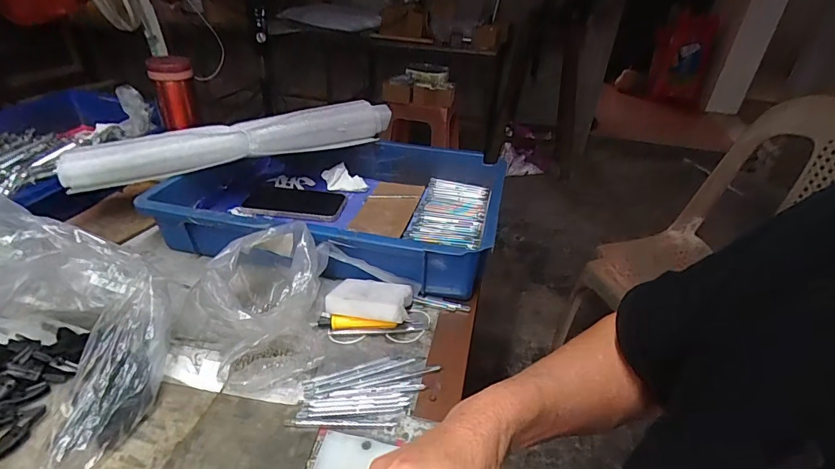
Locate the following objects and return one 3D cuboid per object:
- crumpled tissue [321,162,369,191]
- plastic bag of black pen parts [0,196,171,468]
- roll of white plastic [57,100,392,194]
[{"bbox_3d":[-0.121,-0.093,0.720,0.073,0.035,0.044,-1,33,-8],"label":"crumpled tissue"},{"bbox_3d":[-0.319,0.085,0.352,0.191,0.138,0.247,-20,40,-33],"label":"plastic bag of black pen parts"},{"bbox_3d":[-0.241,-0.135,0.614,0.433,0.066,0.042,-15,37,-26],"label":"roll of white plastic"}]

